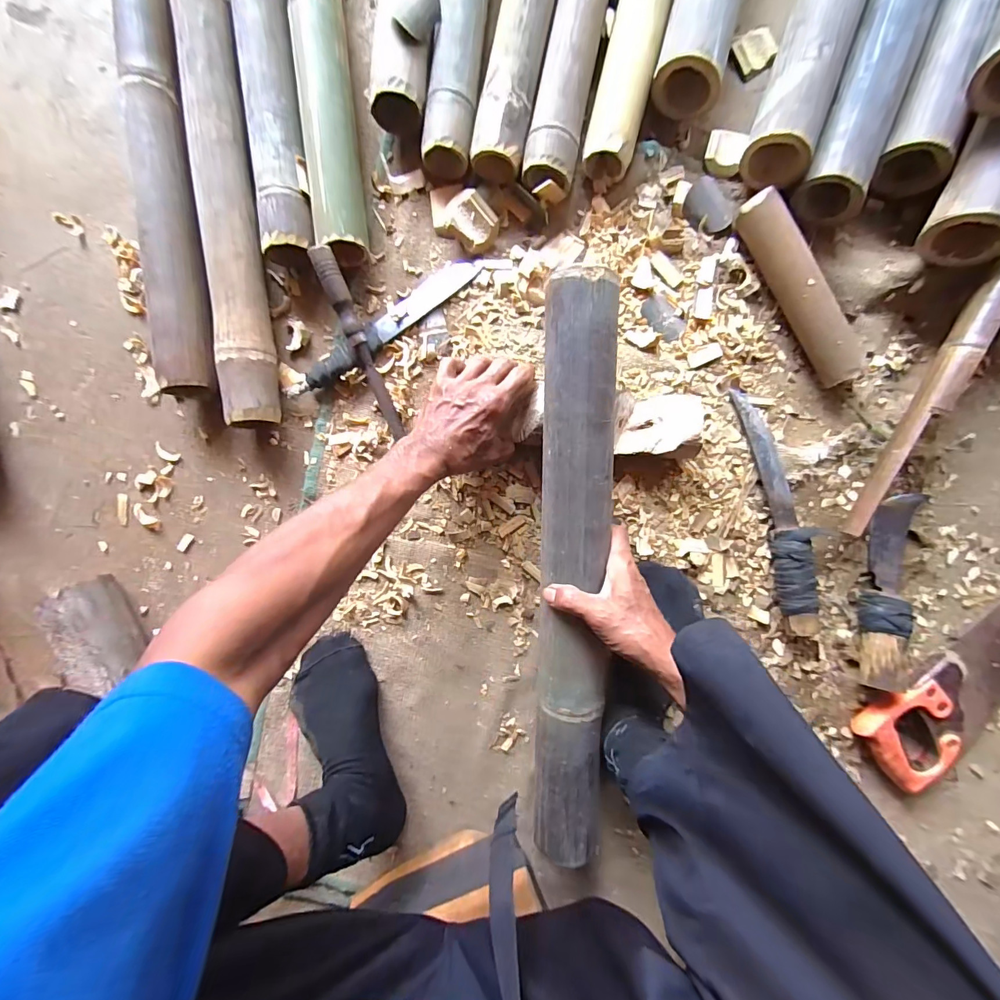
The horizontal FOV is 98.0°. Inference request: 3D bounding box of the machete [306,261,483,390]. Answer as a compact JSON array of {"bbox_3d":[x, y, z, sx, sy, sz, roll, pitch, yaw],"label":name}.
[{"bbox_3d":[-0.132,-0.219,0.529,0.249,0.022,0.038,-35,90,1],"label":"machete"}]

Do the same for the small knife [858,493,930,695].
[{"bbox_3d":[0.470,0.105,0.523,0.046,0.038,0.235,16,79,-1],"label":"small knife"}]

